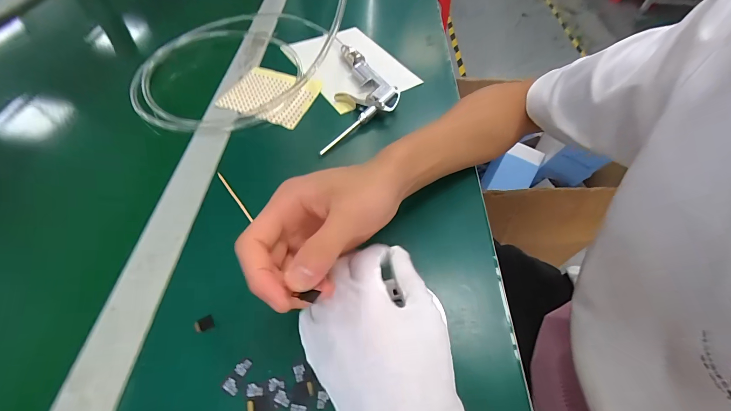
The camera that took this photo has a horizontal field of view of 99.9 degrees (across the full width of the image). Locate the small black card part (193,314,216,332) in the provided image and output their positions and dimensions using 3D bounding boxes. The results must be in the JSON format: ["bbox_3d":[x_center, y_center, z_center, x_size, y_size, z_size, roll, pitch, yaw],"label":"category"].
[{"bbox_3d":[-0.131,0.095,0.248,0.014,0.004,0.011,-25,61,-20],"label":"small black card part"}]

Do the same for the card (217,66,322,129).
[{"bbox_3d":[-0.129,-0.152,0.421,0.113,0.007,0.096,18,57,8],"label":"card"}]

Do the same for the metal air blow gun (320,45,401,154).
[{"bbox_3d":[0.001,-0.155,0.419,0.088,0.022,0.218,6,55,0],"label":"metal air blow gun"}]

